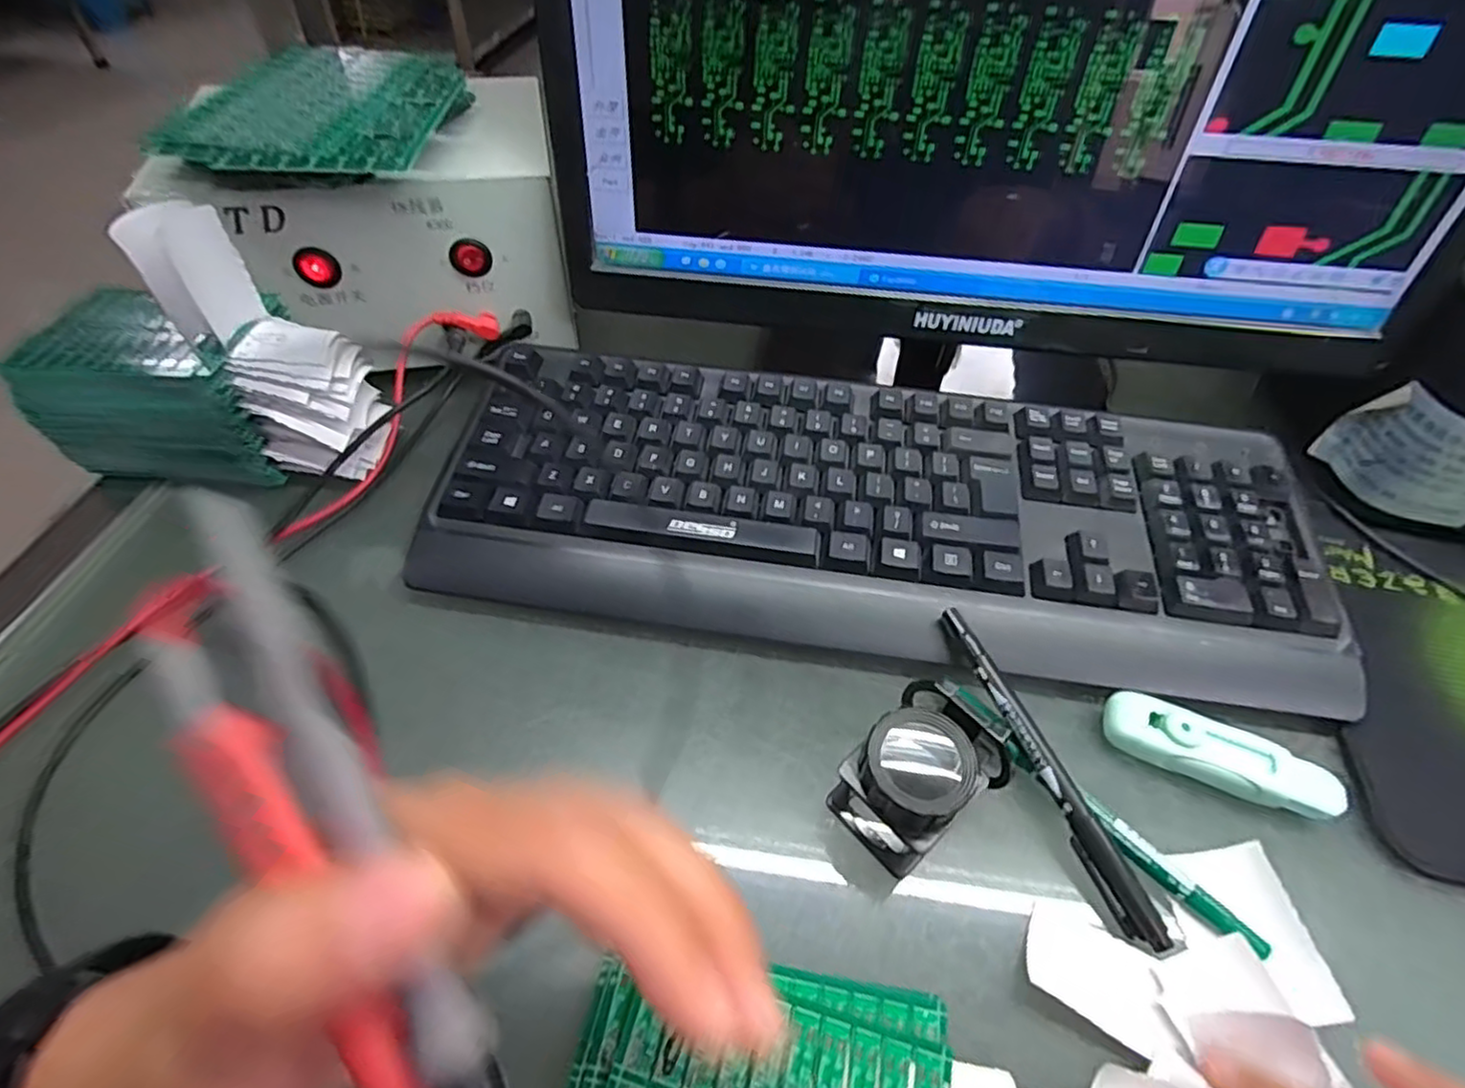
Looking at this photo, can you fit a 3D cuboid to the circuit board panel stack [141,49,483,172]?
[{"bbox_3d":[-0.214,-0.232,0.360,0.110,0.021,0.160,3,50,0],"label":"circuit board panel stack"}]

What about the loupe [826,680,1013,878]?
[{"bbox_3d":[0.068,0.089,0.253,0.046,0.055,0.040,-30,58,-24],"label":"loupe"}]

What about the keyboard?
[{"bbox_3d":[0.070,-0.017,0.349,0.439,0.043,0.159,7,51,4],"label":"keyboard"}]

